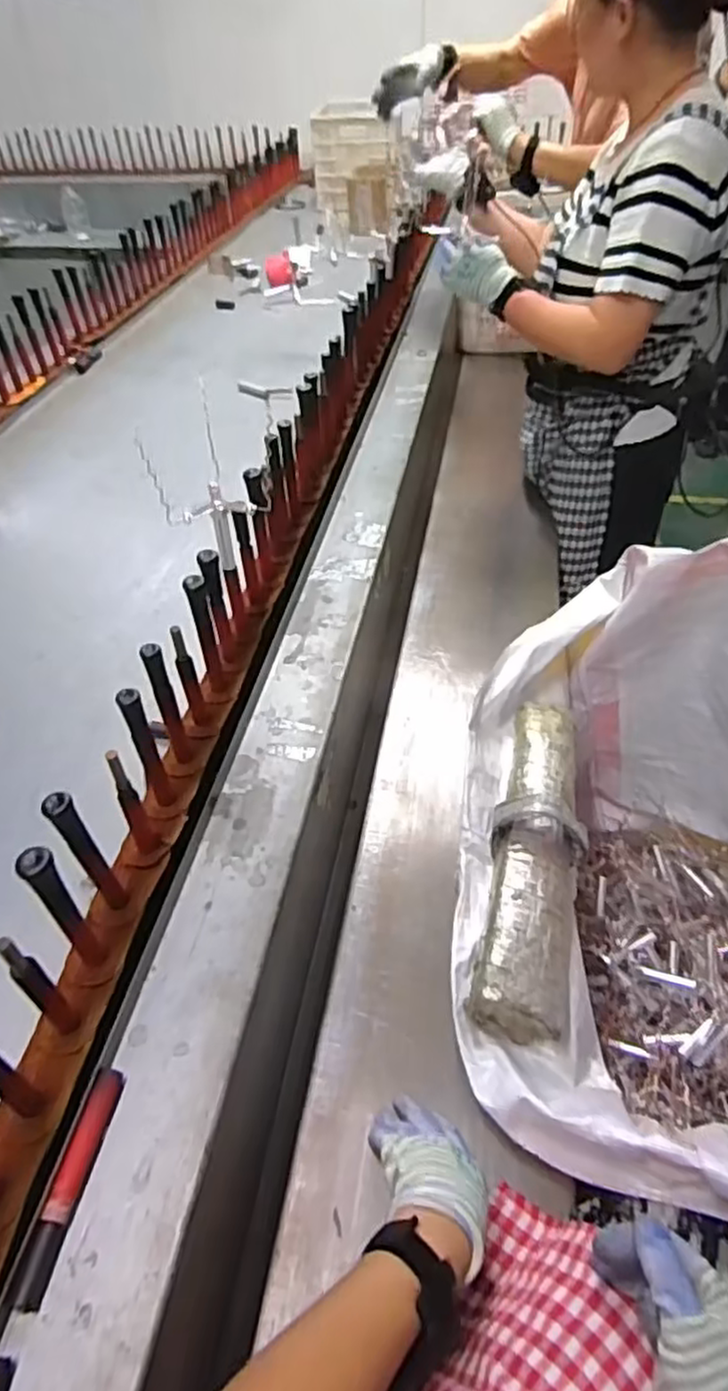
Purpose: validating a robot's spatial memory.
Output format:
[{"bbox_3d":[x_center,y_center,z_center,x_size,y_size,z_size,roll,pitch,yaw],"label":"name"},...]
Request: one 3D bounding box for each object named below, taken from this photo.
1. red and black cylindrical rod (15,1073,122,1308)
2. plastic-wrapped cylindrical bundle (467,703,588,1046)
[{"bbox_3d":[-0.193,0.319,0.459,0.017,0.015,0.129,5,48,7],"label":"red and black cylindrical rod"},{"bbox_3d":[0.197,0.168,0.787,0.097,0.074,0.406,9,48,11],"label":"plastic-wrapped cylindrical bundle"}]

